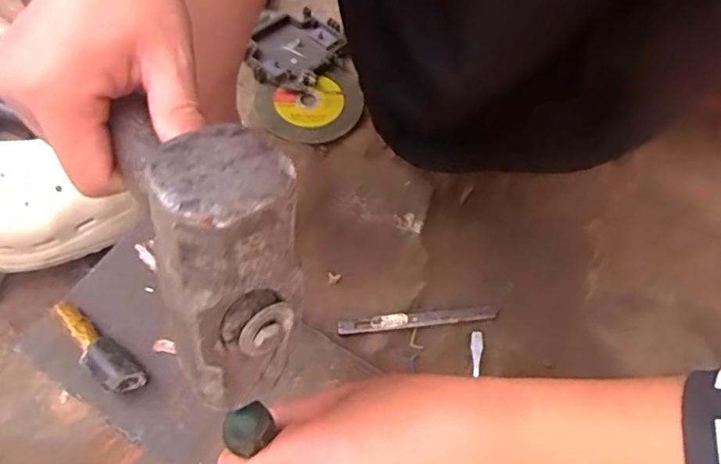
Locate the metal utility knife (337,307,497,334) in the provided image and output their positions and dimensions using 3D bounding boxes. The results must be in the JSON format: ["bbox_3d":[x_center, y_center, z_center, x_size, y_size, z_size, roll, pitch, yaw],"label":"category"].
[{"bbox_3d":[0.044,0.068,0.471,0.122,0.006,0.011,-5,58,-4],"label":"metal utility knife"}]

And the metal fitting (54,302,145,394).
[{"bbox_3d":[-0.169,0.073,0.381,0.078,0.026,0.023,34,68,17],"label":"metal fitting"}]

